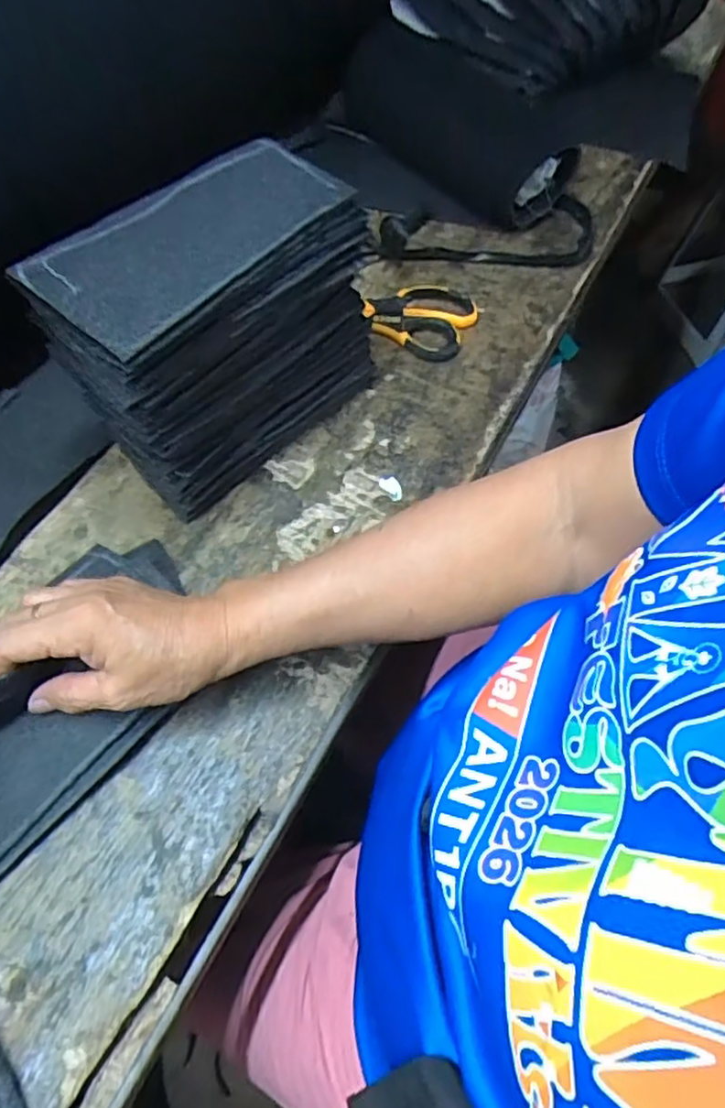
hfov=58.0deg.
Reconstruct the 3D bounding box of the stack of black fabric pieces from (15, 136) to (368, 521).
[{"bbox_3d":[-0.094,-0.149,0.456,0.098,0.176,0.207,37,65,18],"label":"stack of black fabric pieces"}]

